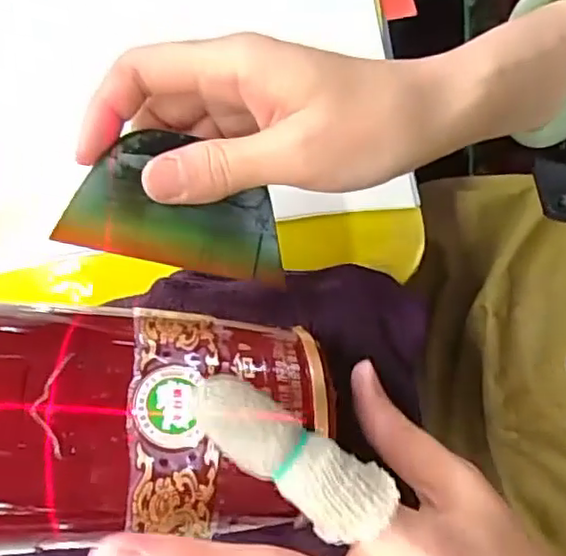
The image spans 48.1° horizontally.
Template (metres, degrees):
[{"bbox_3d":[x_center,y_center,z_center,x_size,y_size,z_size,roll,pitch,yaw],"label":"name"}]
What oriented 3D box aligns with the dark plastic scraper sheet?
[{"bbox_3d":[-0.040,-0.030,0.254,0.085,0.004,0.051,12,79,-9],"label":"dark plastic scraper sheet"}]

